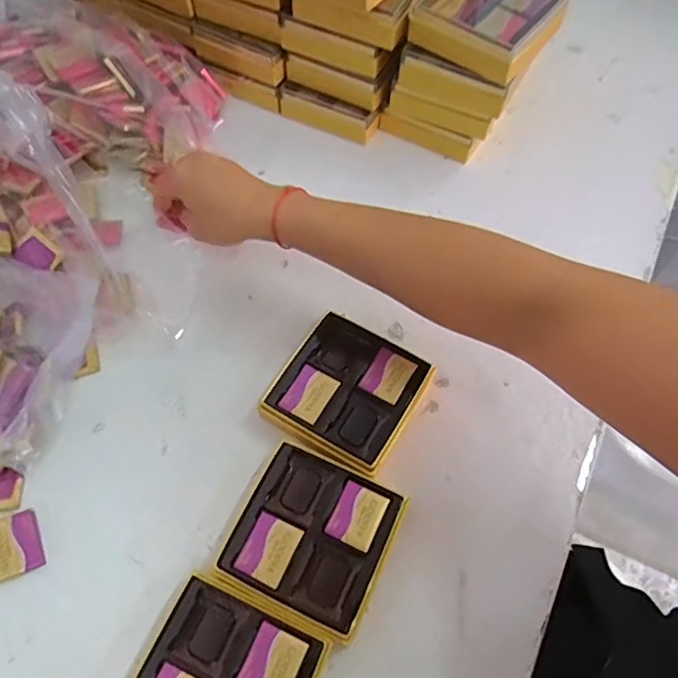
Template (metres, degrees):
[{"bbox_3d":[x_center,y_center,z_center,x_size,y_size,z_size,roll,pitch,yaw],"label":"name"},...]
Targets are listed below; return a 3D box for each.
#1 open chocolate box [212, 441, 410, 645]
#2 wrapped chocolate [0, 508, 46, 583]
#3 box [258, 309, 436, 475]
[{"bbox_3d":[-0.017,0.131,0.378,0.097,0.028,0.096,24,64,11],"label":"open chocolate box"},{"bbox_3d":[-0.217,0.137,0.381,0.032,0.006,0.040,-23,65,-14],"label":"wrapped chocolate"},{"bbox_3d":[0.006,0.041,0.430,0.096,0.028,0.099,29,64,13],"label":"box"}]

